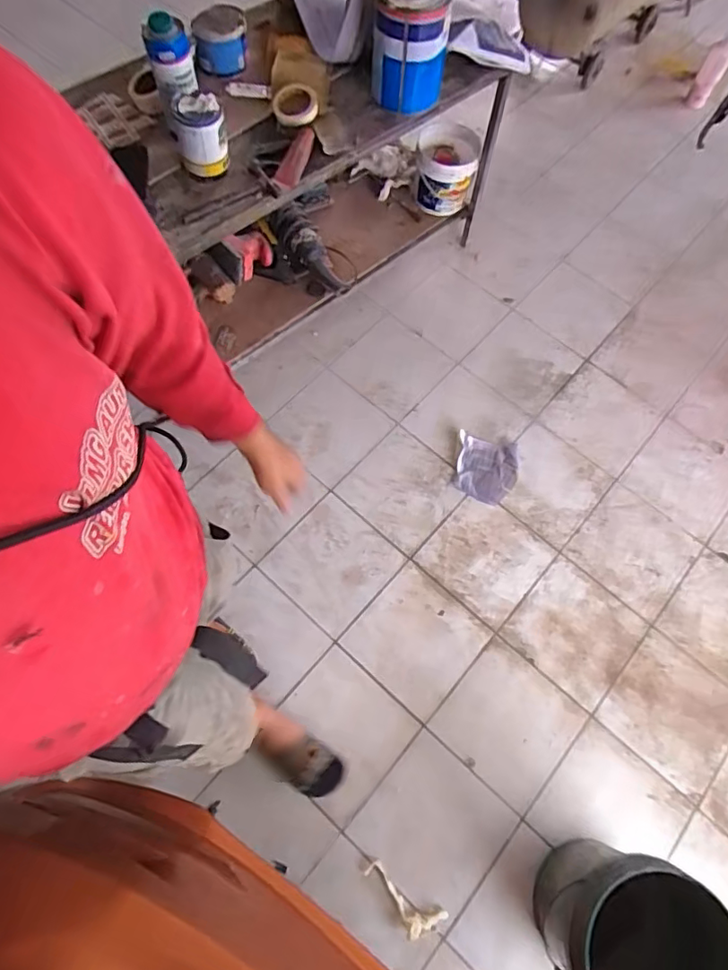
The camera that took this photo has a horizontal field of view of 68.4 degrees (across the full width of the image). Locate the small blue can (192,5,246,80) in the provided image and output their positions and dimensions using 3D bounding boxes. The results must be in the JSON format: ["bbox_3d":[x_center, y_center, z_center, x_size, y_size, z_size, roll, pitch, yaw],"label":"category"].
[{"bbox_3d":[-0.327,-1.017,1.229,0.121,0.087,0.111,1,66,-3],"label":"small blue can"}]

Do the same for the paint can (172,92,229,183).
[{"bbox_3d":[-0.330,-0.700,1.097,0.104,0.139,0.104,1,66,-3],"label":"paint can"}]

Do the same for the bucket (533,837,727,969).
[{"bbox_3d":[0.490,0.855,1.029,0.259,0.359,0.262,1,66,-3],"label":"bucket"}]

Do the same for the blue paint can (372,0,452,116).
[{"bbox_3d":[0.102,-0.968,1.176,0.158,0.216,0.184,10,66,1],"label":"blue paint can"}]

